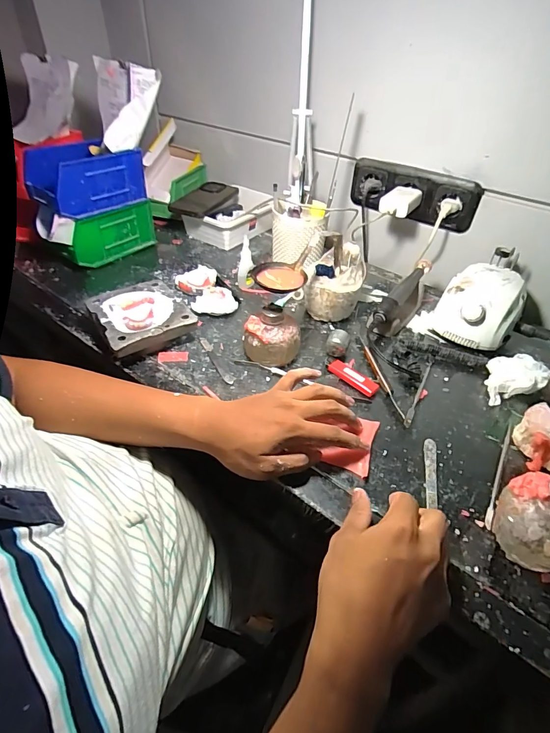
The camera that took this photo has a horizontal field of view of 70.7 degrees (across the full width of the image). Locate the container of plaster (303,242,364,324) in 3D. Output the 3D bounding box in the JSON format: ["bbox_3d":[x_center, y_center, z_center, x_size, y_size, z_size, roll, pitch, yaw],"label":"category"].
[{"bbox_3d":[0.093,-0.130,0.598,0.076,0.097,0.079,14,44,11],"label":"container of plaster"}]

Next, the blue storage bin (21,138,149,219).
[{"bbox_3d":[-0.316,-0.319,0.655,0.086,0.087,0.172,34,50,29],"label":"blue storage bin"}]

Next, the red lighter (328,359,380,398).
[{"bbox_3d":[0.102,0.013,0.510,0.022,0.009,0.072,-32,53,-32],"label":"red lighter"}]

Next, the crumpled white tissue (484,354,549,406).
[{"bbox_3d":[0.311,0.015,0.511,0.085,0.035,0.054,-9,44,-13],"label":"crumpled white tissue"}]

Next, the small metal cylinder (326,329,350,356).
[{"bbox_3d":[0.088,-0.032,0.544,0.029,0.029,0.026,14,44,11],"label":"small metal cylinder"}]

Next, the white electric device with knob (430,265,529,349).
[{"bbox_3d":[0.311,-0.098,0.589,0.112,0.068,0.132,30,49,26],"label":"white electric device with knob"}]

